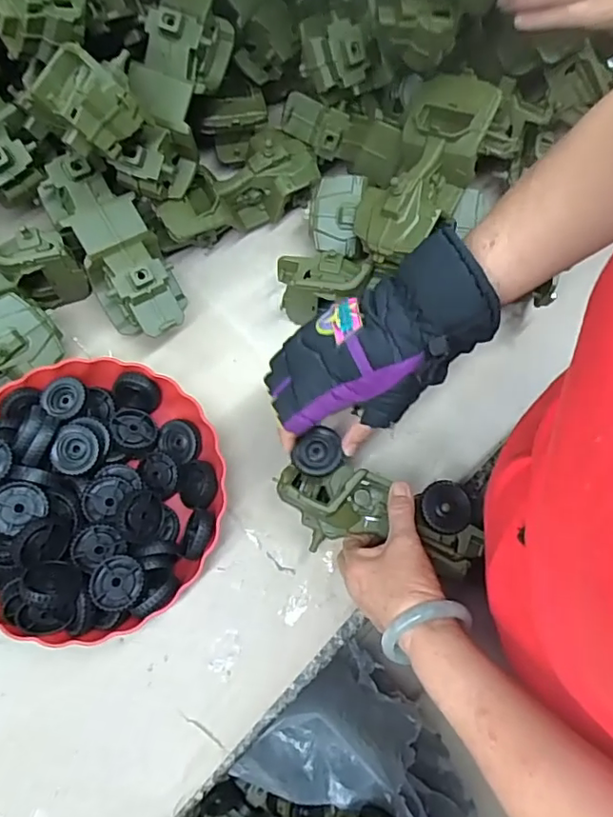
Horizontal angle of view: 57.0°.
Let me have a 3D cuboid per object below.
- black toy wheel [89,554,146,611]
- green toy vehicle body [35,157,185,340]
[{"bbox_3d":[-0.155,0.142,0.460,0.041,0.010,0.042,1,73,-2],"label":"black toy wheel"},{"bbox_3d":[-0.182,-0.151,0.539,0.077,0.064,0.177,-32,100,-11],"label":"green toy vehicle body"}]

